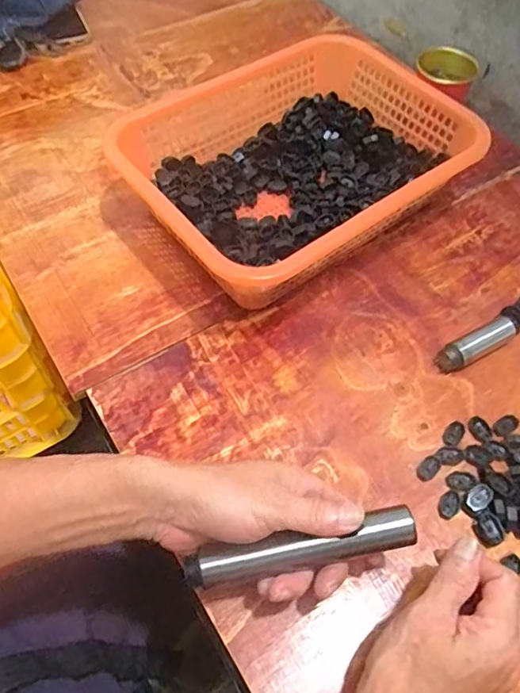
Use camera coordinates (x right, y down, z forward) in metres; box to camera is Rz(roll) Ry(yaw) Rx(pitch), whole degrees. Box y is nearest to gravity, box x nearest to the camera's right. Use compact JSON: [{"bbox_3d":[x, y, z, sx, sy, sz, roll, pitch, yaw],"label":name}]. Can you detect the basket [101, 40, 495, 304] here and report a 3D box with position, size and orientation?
[{"bbox_3d":[0.047,-0.189,0.571,0.320,0.091,0.251,-32,64,-20],"label":"basket"}]

